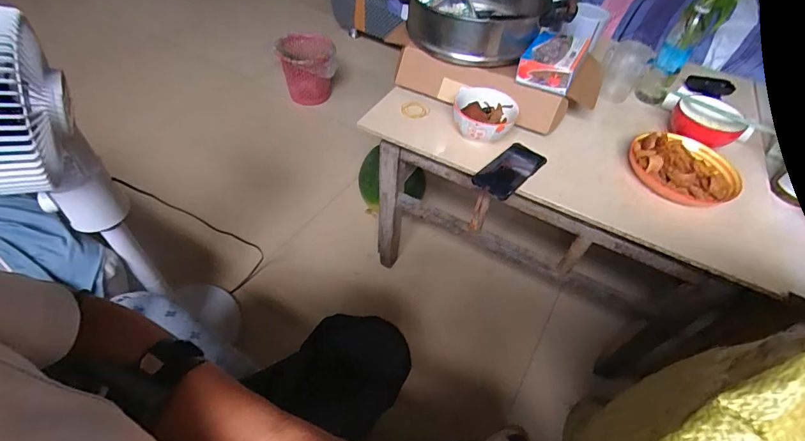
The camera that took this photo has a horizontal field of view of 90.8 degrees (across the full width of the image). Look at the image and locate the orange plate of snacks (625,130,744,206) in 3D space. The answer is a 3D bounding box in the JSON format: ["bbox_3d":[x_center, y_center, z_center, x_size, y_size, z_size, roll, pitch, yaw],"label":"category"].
[{"bbox_3d":[0.551,-0.117,0.801,0.181,0.052,0.176,3,50,-3],"label":"orange plate of snacks"}]

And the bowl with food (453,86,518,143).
[{"bbox_3d":[0.168,-0.217,0.819,0.120,0.066,0.137,10,50,3],"label":"bowl with food"}]

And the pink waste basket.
[{"bbox_3d":[-0.408,-0.638,1.714,0.228,0.281,0.220,-7,51,-11],"label":"pink waste basket"}]

